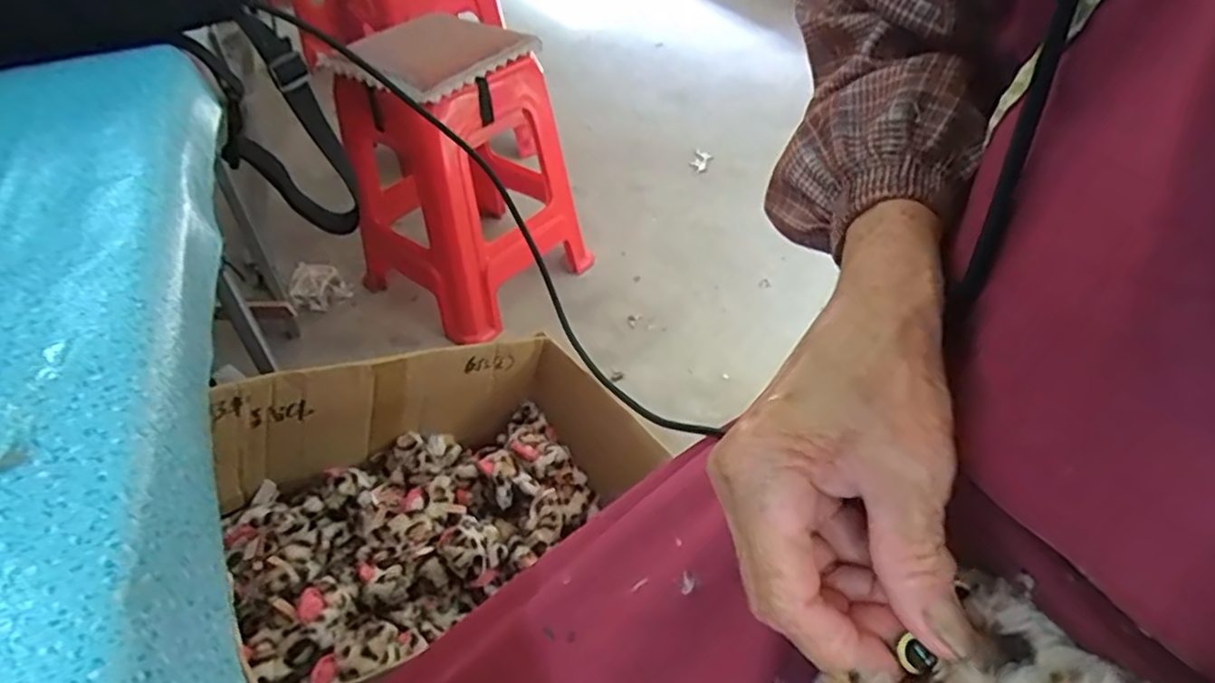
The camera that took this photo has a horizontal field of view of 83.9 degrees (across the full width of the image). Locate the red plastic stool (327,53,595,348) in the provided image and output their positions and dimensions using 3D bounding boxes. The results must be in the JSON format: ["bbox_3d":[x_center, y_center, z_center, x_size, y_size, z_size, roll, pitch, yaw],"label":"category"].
[{"bbox_3d":[-0.316,-0.321,1.379,0.393,0.473,0.381,28,53,31],"label":"red plastic stool"}]

